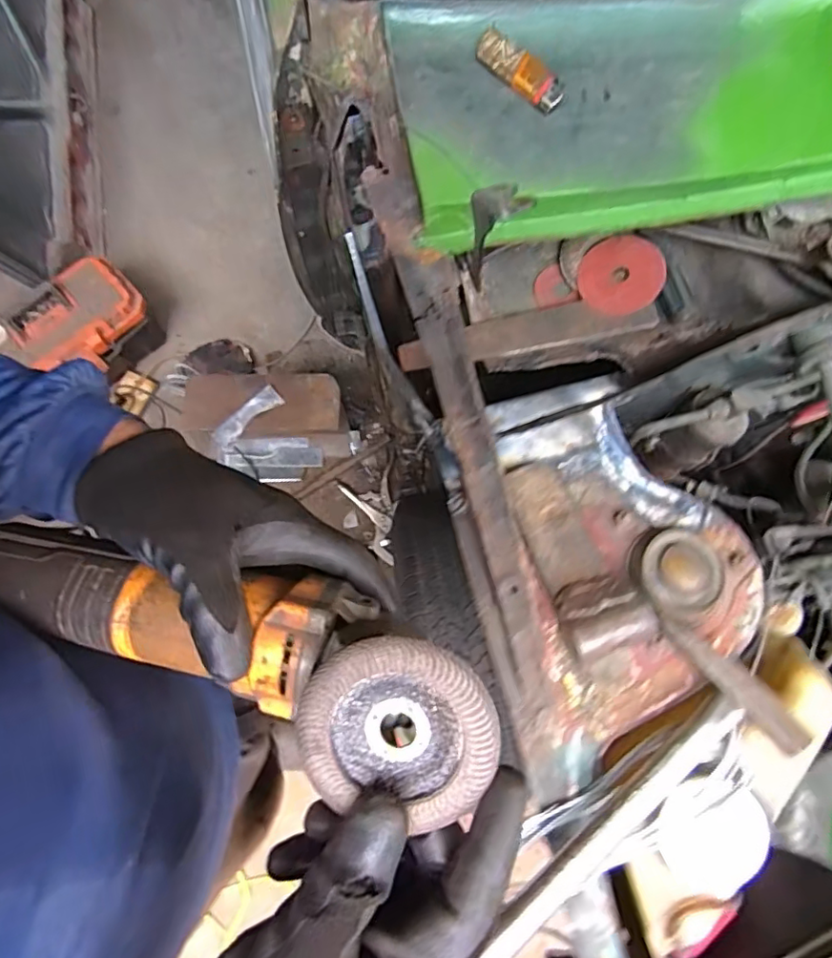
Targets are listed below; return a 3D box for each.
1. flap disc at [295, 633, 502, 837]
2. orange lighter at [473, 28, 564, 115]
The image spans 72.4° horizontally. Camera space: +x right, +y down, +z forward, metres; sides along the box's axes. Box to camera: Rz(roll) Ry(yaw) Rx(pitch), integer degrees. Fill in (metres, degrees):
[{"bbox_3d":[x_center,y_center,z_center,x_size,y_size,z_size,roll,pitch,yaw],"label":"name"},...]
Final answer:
[{"bbox_3d":[-0.007,0.105,0.240,0.080,0.011,0.078,1,96,5],"label":"flap disc"},{"bbox_3d":[0.080,-0.315,0.437,0.078,0.017,0.023,42,80,9],"label":"orange lighter"}]

